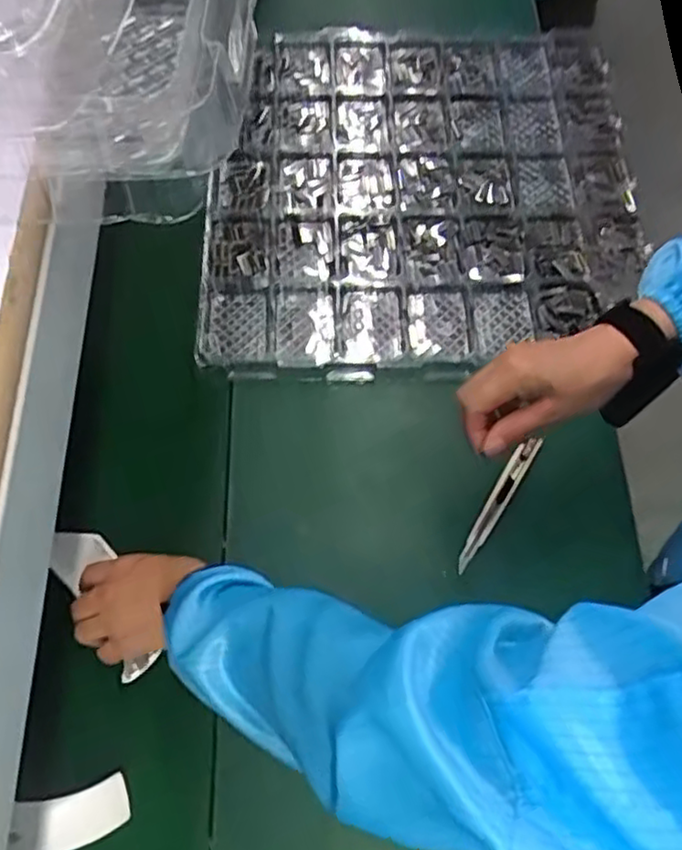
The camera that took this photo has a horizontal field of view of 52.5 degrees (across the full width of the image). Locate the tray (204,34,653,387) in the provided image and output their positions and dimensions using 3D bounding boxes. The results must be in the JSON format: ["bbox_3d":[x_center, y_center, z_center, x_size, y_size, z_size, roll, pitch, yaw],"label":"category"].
[{"bbox_3d":[0.096,-0.284,0.809,0.484,0.031,0.501,1,66,-1],"label":"tray"}]

